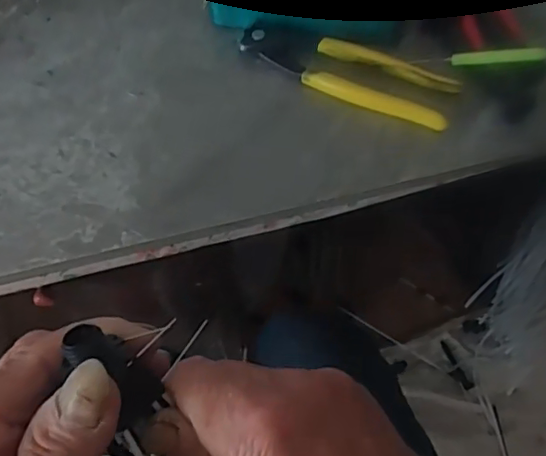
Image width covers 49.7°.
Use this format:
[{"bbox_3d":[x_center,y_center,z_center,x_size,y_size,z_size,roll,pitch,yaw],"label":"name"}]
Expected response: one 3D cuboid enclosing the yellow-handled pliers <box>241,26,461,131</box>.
[{"bbox_3d":[0.052,-0.115,0.425,0.157,0.015,0.040,21,59,14],"label":"yellow-handled pliers"}]

